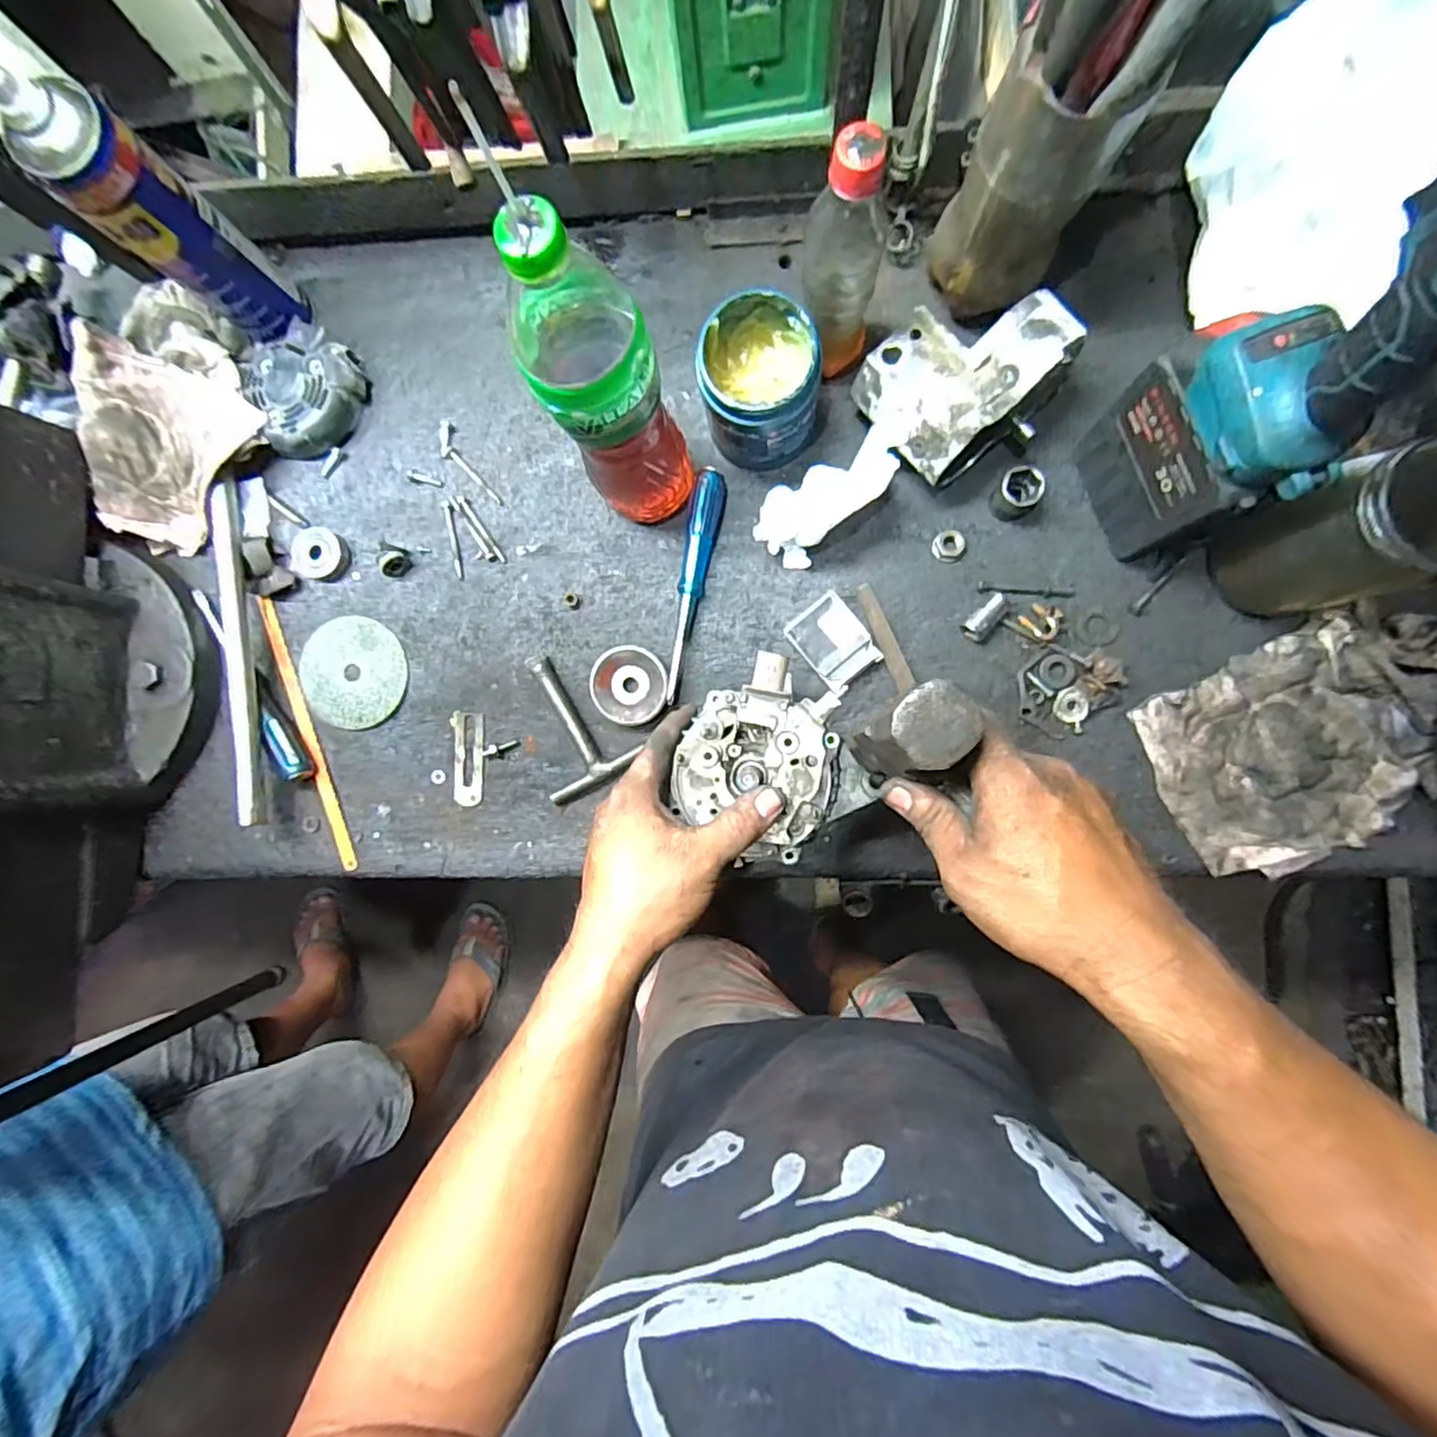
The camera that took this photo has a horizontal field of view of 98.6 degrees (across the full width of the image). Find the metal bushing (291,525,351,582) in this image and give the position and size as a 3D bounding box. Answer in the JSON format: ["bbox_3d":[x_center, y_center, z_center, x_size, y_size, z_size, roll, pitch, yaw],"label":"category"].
[{"bbox_3d":[-0.364,-0.150,0.563,0.051,0.016,0.046,15,88,6],"label":"metal bushing"}]

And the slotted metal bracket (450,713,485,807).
[{"bbox_3d":[-0.228,0.037,0.566,0.032,0.005,0.084,-3,87,5],"label":"slotted metal bracket"}]

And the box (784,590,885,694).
[{"bbox_3d":[0.096,-0.064,0.514,0.053,0.026,0.070,-39,84,2],"label":"box"}]

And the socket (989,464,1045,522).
[{"bbox_3d":[0.241,-0.181,0.502,0.031,0.040,0.033,0,87,5],"label":"socket"}]

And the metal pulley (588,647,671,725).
[{"bbox_3d":[-0.077,-0.028,0.541,0.066,0.018,0.067,-8,86,5],"label":"metal pulley"}]

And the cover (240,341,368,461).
[{"bbox_3d":[-0.373,-0.299,0.565,0.096,0.037,0.101,0,87,5],"label":"cover"}]

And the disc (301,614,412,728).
[{"bbox_3d":[-0.335,-0.042,0.564,0.099,0.007,0.097,0,87,5],"label":"disc"}]

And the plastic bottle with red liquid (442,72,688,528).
[{"bbox_3d":[-0.072,-0.215,0.416,0.081,0.277,0.077,-23,87,3],"label":"plastic bottle with red liquid"}]

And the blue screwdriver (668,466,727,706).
[{"bbox_3d":[-0.021,-0.114,0.528,0.026,0.030,0.195,9,88,5],"label":"blue screwdriver"}]

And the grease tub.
[{"bbox_3d":[0.032,-0.259,0.487,0.083,0.100,0.090,0,87,5],"label":"grease tub"}]

